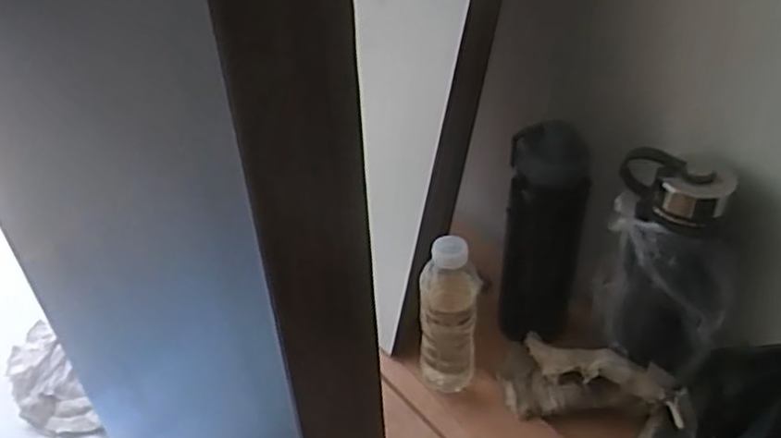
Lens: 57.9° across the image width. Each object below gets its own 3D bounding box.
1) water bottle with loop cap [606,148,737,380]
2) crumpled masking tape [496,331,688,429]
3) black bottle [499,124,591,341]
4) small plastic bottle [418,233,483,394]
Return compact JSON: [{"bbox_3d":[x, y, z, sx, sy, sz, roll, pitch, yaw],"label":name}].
[{"bbox_3d":[0.253,0.046,0.651,0.099,0.199,0.091,4,40,8],"label":"water bottle with loop cap"},{"bbox_3d":[0.190,0.169,0.716,0.176,0.058,0.087,-2,35,34],"label":"crumpled masking tape"},{"bbox_3d":[0.156,0.005,0.729,0.077,0.232,0.063,6,40,10],"label":"black bottle"},{"bbox_3d":[0.057,0.098,0.697,0.056,0.186,0.054,0,41,2],"label":"small plastic bottle"}]

